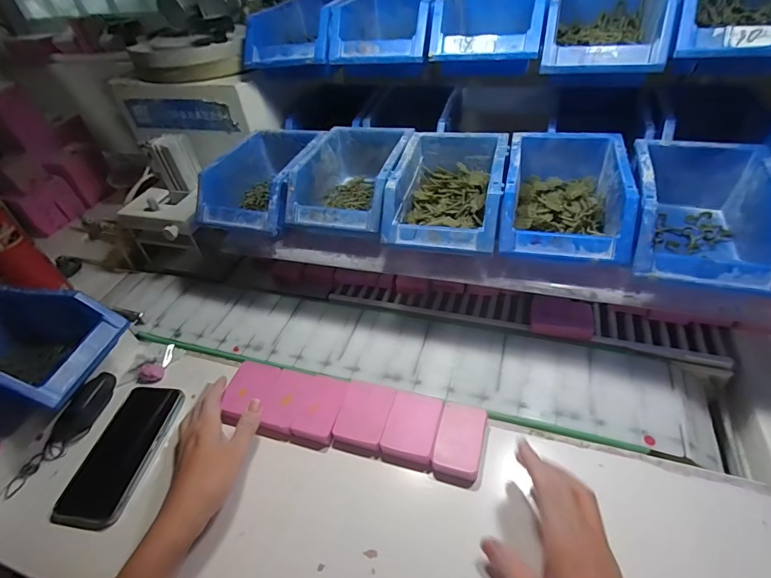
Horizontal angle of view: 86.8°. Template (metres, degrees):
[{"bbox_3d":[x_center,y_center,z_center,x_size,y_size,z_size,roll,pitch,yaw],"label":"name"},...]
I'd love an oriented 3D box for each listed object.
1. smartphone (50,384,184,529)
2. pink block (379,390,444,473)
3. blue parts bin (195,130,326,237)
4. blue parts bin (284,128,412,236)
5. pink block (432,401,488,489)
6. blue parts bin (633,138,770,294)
[{"bbox_3d":[-0.287,0.174,0.449,0.072,0.011,0.153,2,45,10],"label":"smartphone"},{"bbox_3d":[0.027,0.145,0.425,0.054,0.013,0.073,7,46,15],"label":"pink block"},{"bbox_3d":[-0.160,-0.142,0.556,0.116,0.078,0.178,11,47,19],"label":"blue parts bin"},{"bbox_3d":[-0.040,-0.140,0.540,0.129,0.083,0.185,8,46,16],"label":"blue parts bin"},{"bbox_3d":[0.075,0.154,0.410,0.043,0.015,0.075,10,47,17],"label":"pink block"},{"bbox_3d":[0.315,-0.072,0.413,0.121,0.077,0.177,11,47,18],"label":"blue parts bin"}]

